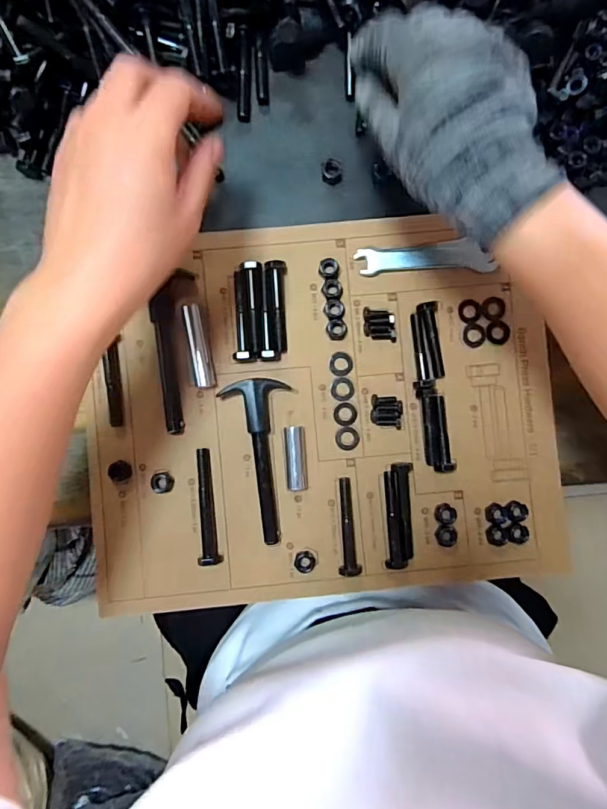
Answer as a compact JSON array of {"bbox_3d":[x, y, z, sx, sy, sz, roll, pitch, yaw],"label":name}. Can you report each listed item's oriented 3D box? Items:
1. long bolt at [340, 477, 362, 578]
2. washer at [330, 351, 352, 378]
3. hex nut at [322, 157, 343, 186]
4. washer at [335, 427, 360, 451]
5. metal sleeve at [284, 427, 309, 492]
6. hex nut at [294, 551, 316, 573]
[{"bbox_3d":[0.034,0.098,0.370,0.016,0.018,0.075,-6,89,-1],"label":"long bolt"},{"bbox_3d":[0.031,-0.033,0.380,0.019,0.004,0.020,-1,89,-1],"label":"washer"},{"bbox_3d":[0.023,-0.191,0.381,0.016,0.010,0.017,-9,89,-1],"label":"hex nut"},{"bbox_3d":[0.036,0.028,0.379,0.020,0.004,0.019,0,89,-1],"label":"washer"},{"bbox_3d":[-0.006,0.043,0.373,0.017,0.012,0.051,-4,89,-1],"label":"metal sleeve"},{"bbox_3d":[0.001,0.126,0.372,0.017,0.007,0.016,-1,89,-1],"label":"hex nut"}]

